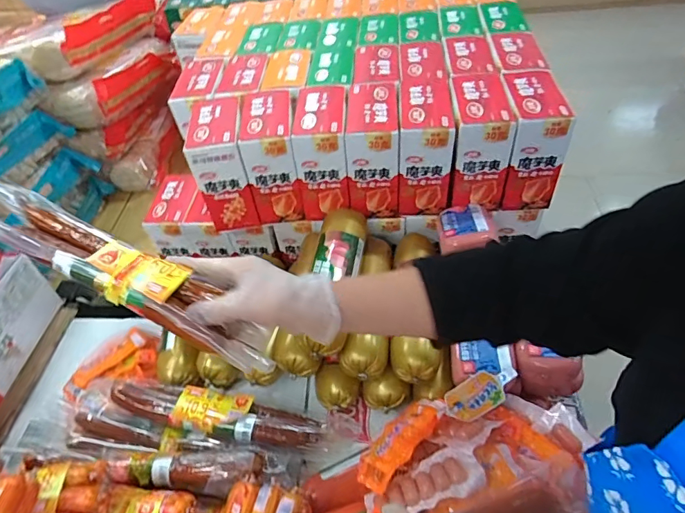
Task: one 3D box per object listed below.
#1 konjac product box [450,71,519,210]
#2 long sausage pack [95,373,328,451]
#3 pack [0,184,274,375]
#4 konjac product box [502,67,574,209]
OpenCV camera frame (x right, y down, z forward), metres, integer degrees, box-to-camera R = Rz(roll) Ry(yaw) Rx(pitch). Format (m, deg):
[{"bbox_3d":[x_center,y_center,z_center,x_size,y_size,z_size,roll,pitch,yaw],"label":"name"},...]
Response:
[{"bbox_3d":[0.178,-0.155,0.608,0.066,0.129,0.114,0,48,7],"label":"konjac product box"},{"bbox_3d":[-0.170,0.184,0.562,0.306,0.048,0.057,7,49,13],"label":"long sausage pack"},{"bbox_3d":[-0.217,0.015,0.453,0.338,0.029,0.059,27,55,7],"label":"pack"},{"bbox_3d":[0.242,-0.151,0.601,0.067,0.142,0.114,-1,48,6],"label":"konjac product box"}]

